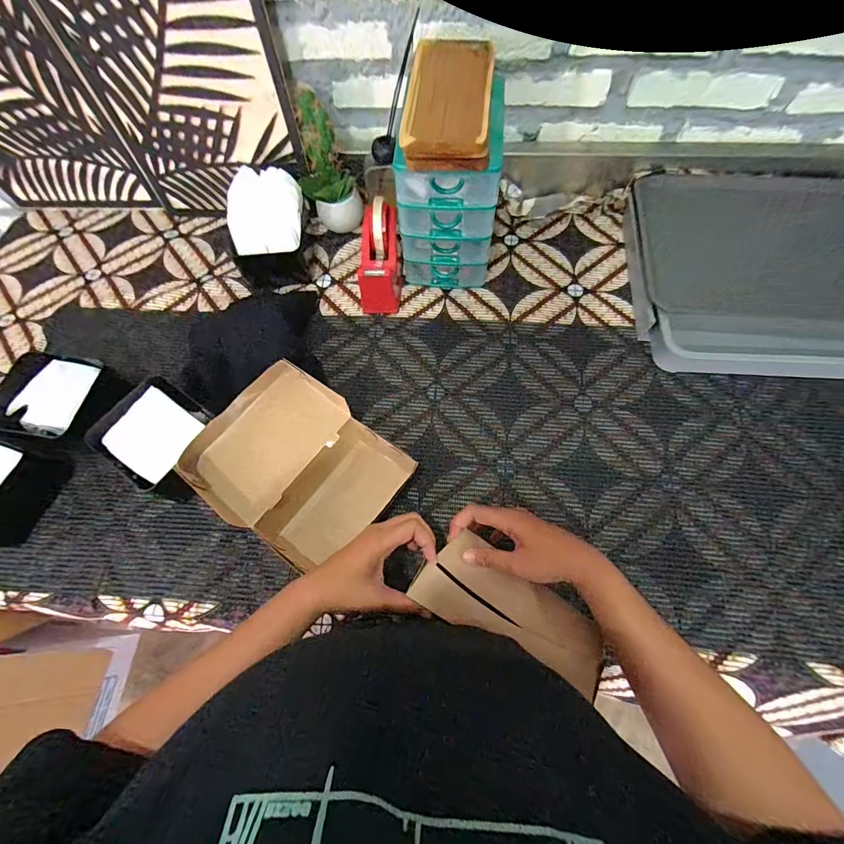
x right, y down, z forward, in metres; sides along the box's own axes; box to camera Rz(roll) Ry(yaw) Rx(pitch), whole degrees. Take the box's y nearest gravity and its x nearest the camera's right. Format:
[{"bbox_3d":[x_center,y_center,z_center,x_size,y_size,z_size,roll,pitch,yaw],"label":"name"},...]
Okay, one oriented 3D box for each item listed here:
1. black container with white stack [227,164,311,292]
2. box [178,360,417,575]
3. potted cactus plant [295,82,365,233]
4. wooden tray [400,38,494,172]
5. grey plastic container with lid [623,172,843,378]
[{"bbox_3d":[-0.245,-0.308,0.637,0.117,0.119,0.133,-7,66,0],"label":"black container with white stack"},{"bbox_3d":[-0.154,0.057,0.490,0.202,0.091,0.192,39,73,18],"label":"box"},{"bbox_3d":[-0.158,-0.412,0.634,0.081,0.191,0.072,-23,67,-7],"label":"potted cactus plant"},{"bbox_3d":[0.033,-0.387,0.478,0.098,0.046,0.183,4,68,4],"label":"wooden tray"},{"bbox_3d":[0.506,-0.228,0.591,0.350,0.073,0.324,4,66,5],"label":"grey plastic container with lid"}]

